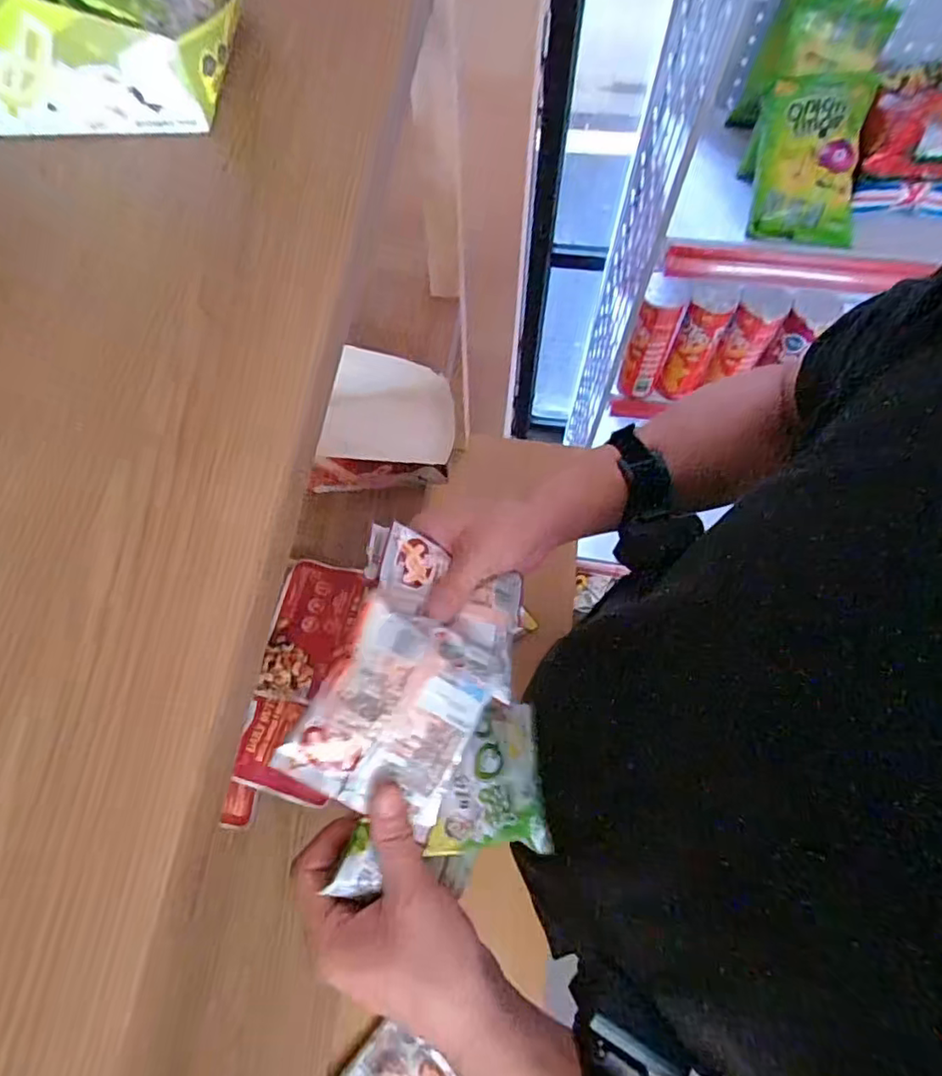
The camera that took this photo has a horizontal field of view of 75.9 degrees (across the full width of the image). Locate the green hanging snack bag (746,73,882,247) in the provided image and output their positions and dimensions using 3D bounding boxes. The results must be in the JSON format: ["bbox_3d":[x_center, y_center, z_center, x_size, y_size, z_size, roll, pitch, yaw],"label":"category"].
[{"bbox_3d":[0.406,-0.456,0.726,0.138,0.044,0.179,0,105,-9],"label":"green hanging snack bag"}]

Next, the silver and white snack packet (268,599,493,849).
[{"bbox_3d":[-0.043,0.107,0.360,0.098,0.014,0.109,35,72,-15],"label":"silver and white snack packet"}]

